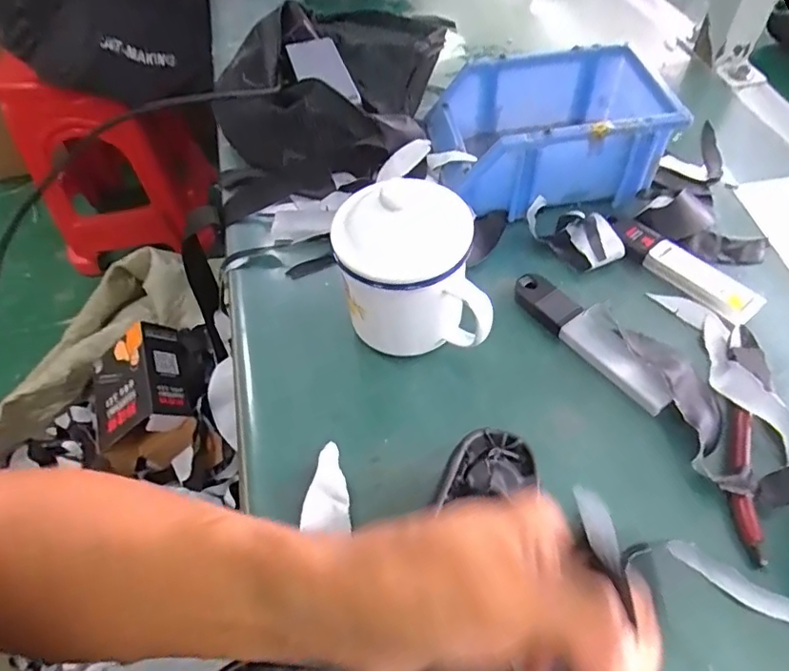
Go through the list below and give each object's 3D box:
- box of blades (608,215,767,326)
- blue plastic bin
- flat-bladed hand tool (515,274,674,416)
[{"bbox_3d":[0.205,-0.052,0.407,0.028,0.014,0.120,-34,60,-21],"label":"box of blades"},{"bbox_3d":[0.126,-0.167,0.459,0.176,0.070,0.118,-5,54,-2],"label":"blue plastic bin"},{"bbox_3d":[0.132,-0.001,0.378,0.030,0.019,0.129,-30,58,-18],"label":"flat-bladed hand tool"}]

